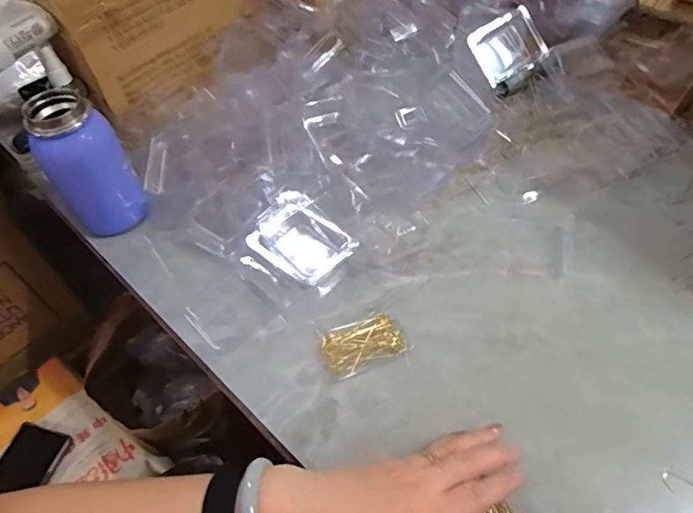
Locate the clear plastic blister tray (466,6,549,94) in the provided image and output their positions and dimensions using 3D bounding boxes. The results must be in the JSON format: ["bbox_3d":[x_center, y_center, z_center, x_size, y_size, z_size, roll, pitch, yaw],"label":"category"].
[{"bbox_3d":[0.212,-0.268,0.652,0.082,0.084,0.026,-32,10,7],"label":"clear plastic blister tray"}]

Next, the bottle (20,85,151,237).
[{"bbox_3d":[-0.263,-0.095,0.509,0.074,0.135,0.072,-27,56,-18],"label":"bottle"}]

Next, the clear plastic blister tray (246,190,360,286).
[{"bbox_3d":[-0.047,-0.020,0.510,0.093,0.021,0.075,38,62,26],"label":"clear plastic blister tray"}]

